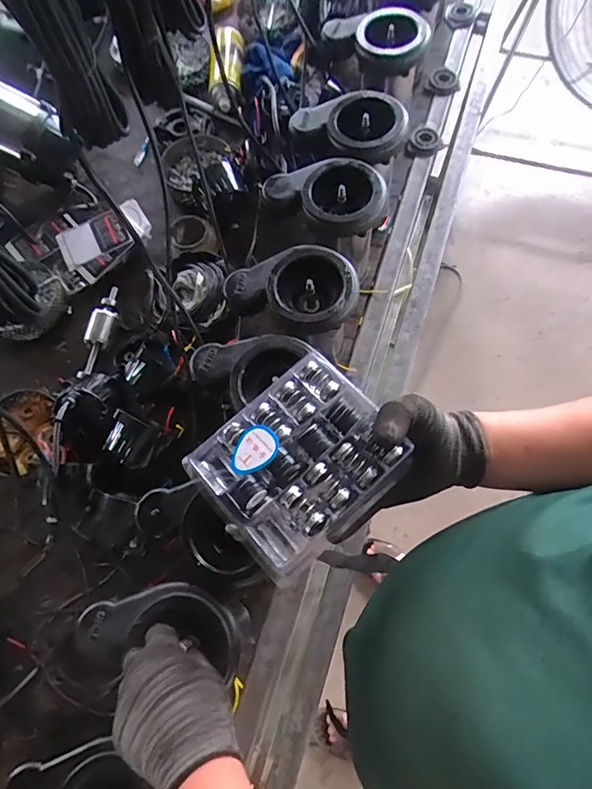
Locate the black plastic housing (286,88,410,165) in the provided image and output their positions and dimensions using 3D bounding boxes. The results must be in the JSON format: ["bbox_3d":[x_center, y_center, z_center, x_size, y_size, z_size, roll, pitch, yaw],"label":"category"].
[{"bbox_3d":[0.082,-0.413,0.708,0.167,0.045,0.117,28,73,13],"label":"black plastic housing"}]

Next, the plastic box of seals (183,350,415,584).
[{"bbox_3d":[0.002,0.055,0.413,0.162,0.021,0.134,-39,72,-12],"label":"plastic box of seals"}]

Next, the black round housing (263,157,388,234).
[{"bbox_3d":[0.046,-0.293,0.668,0.160,0.033,0.113,23,72,11],"label":"black round housing"}]

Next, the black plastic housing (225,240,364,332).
[{"bbox_3d":[-0.002,-0.143,0.631,0.170,0.058,0.115,16,71,9],"label":"black plastic housing"}]

